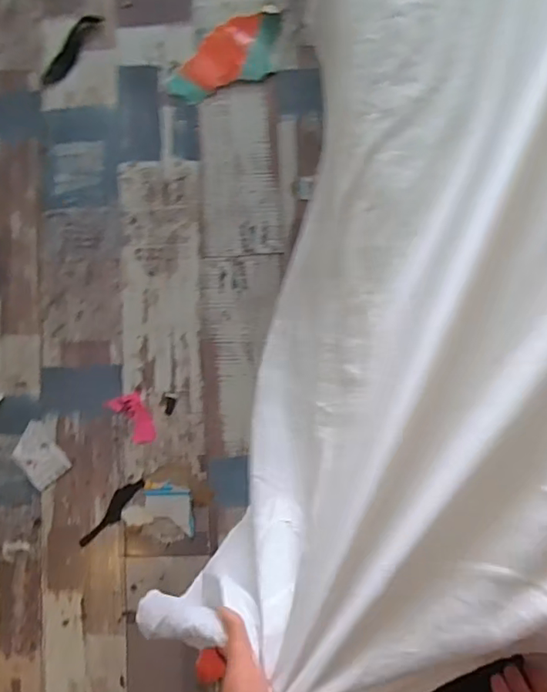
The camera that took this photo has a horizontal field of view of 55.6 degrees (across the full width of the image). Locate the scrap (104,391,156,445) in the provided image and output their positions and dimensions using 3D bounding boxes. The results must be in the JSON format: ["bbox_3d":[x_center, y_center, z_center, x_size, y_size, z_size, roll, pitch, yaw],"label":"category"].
[{"bbox_3d":[-0.278,0.146,1.035,0.063,0.010,0.108,-29,84,0],"label":"scrap"}]

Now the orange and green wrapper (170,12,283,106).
[{"bbox_3d":[-0.099,-0.587,1.059,0.244,0.019,0.137,-18,85,2],"label":"orange and green wrapper"}]

